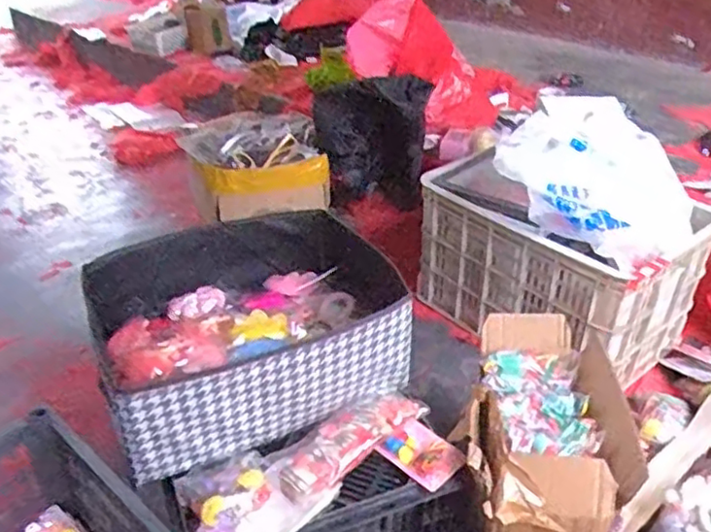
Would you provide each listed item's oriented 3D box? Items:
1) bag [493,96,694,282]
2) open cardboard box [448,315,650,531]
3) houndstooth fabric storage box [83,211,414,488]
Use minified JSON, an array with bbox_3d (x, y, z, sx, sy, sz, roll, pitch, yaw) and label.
[{"bbox_3d":[0.469,-0.175,1.250,0.338,0.166,0.403,15,36,22],"label":"bag"},{"bbox_3d":[0.267,0.270,0.996,0.215,0.228,0.344,4,34,5],"label":"open cardboard box"},{"bbox_3d":[-0.162,0.094,0.999,0.416,0.169,0.340,-15,36,-21],"label":"houndstooth fabric storage box"}]

